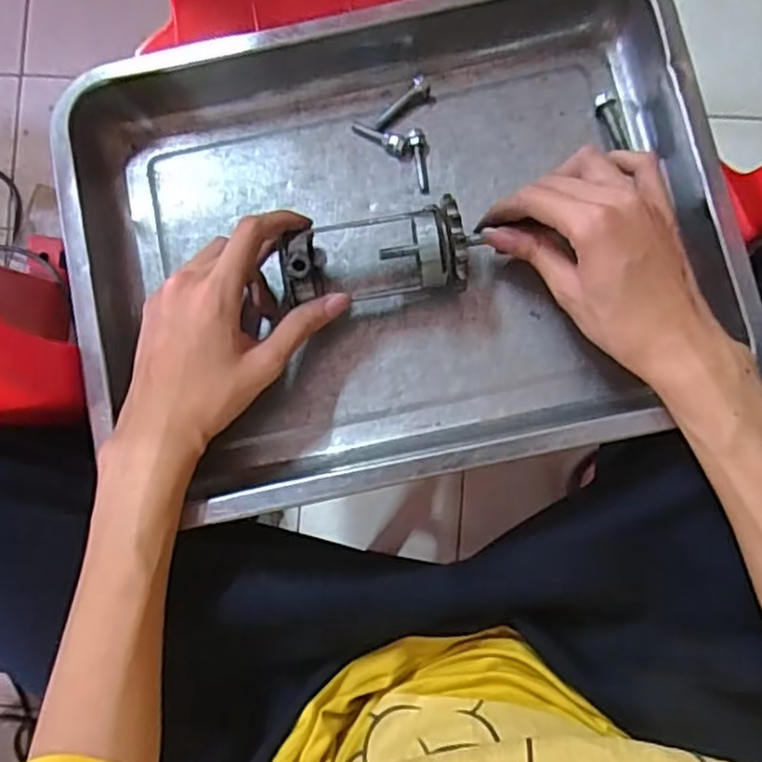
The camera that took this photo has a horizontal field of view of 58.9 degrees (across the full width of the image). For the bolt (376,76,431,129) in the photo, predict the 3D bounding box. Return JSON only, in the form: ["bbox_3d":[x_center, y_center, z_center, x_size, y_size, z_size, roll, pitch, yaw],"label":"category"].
[{"bbox_3d":[0.014,-0.185,0.448,0.042,0.011,0.012,-36,88,1],"label":"bolt"}]

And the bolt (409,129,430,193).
[{"bbox_3d":[0.025,-0.147,0.446,0.012,0.009,0.044,-3,89,2],"label":"bolt"}]

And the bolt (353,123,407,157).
[{"bbox_3d":[-0.001,-0.162,0.449,0.040,0.009,0.011,31,90,16],"label":"bolt"}]

